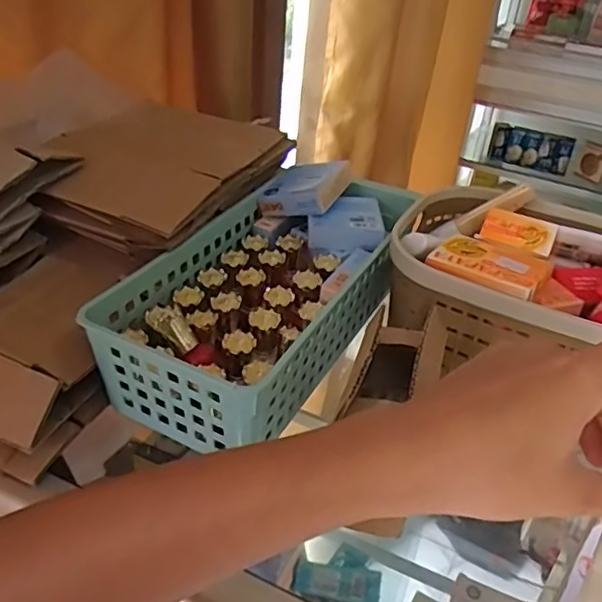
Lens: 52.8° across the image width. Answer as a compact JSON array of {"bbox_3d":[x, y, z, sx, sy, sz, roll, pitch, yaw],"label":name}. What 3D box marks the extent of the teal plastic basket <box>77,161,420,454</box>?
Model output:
[{"bbox_3d":[-0.018,-0.016,0.469,0.131,0.085,0.271,22,38,23],"label":"teal plastic basket"}]

